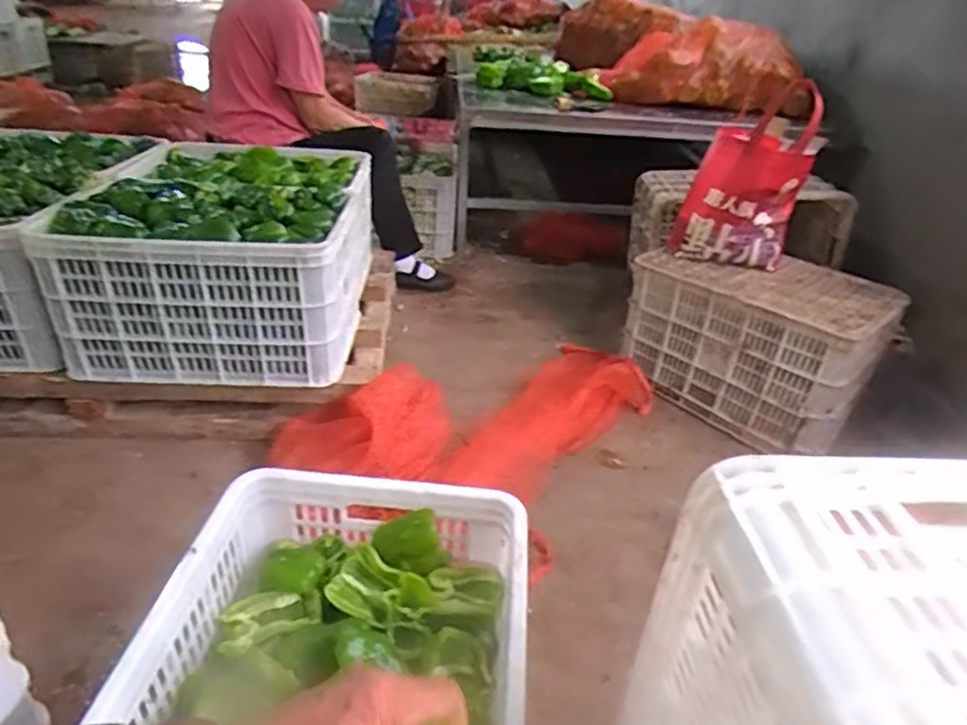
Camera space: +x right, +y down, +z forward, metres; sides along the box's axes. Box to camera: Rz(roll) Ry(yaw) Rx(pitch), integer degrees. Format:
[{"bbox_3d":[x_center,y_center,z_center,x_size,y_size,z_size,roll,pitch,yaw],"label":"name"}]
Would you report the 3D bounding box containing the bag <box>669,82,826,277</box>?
[{"bbox_3d":[0.582,-0.409,1.413,0.234,0.374,0.099,20,35,24],"label":"bag"}]

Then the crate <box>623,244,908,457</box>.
[{"bbox_3d":[0.623,-0.058,1.488,0.334,0.290,0.511,-22,40,-36],"label":"crate"}]

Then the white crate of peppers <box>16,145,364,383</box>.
[{"bbox_3d":[-0.522,-0.255,1.369,0.487,0.296,0.680,1,32,-6],"label":"white crate of peppers"}]

